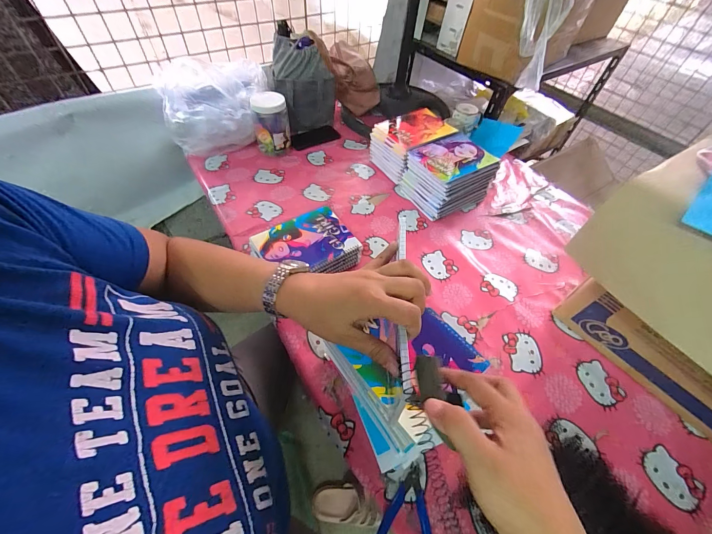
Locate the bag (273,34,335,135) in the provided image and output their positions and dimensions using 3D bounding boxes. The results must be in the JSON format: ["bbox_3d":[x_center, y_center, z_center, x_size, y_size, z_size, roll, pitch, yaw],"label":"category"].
[{"bbox_3d":[-0.161,-0.562,0.962,0.180,0.232,0.111,-2,53,-6],"label":"bag"}]

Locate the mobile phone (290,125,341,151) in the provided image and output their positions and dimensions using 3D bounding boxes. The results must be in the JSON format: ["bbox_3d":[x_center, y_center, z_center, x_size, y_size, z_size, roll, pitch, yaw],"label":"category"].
[{"bbox_3d":[-0.132,-0.430,1.006,0.150,0.011,0.085,-22,57,-19],"label":"mobile phone"}]

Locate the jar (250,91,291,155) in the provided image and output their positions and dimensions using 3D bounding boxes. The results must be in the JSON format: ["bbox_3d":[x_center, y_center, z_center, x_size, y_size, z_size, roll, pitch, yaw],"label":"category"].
[{"bbox_3d":[-0.248,-0.414,0.896,0.099,0.154,0.083,-10,54,-12],"label":"jar"}]

